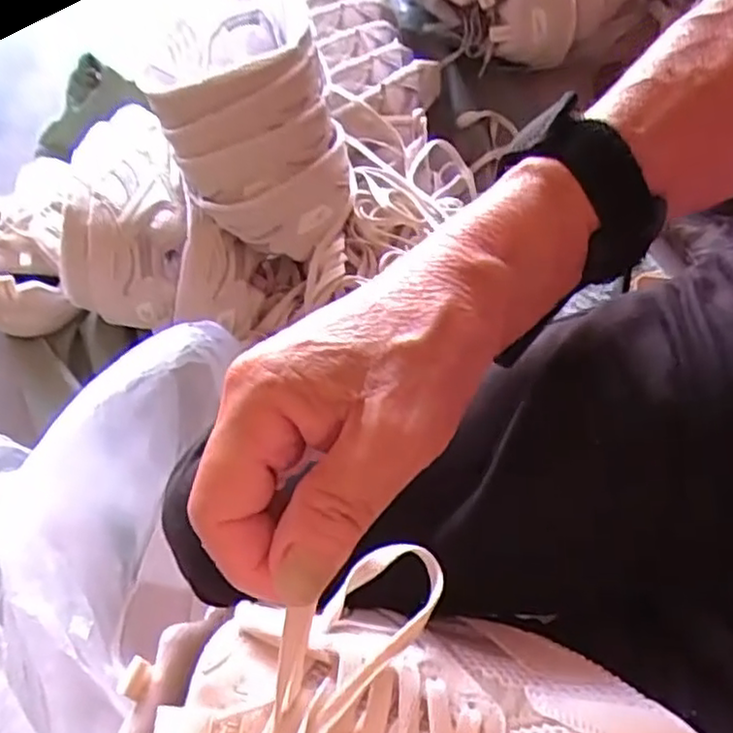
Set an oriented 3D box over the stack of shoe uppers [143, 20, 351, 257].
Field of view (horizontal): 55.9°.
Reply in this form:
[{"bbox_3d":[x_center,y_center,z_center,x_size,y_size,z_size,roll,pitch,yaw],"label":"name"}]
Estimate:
[{"bbox_3d":[-0.085,-0.185,0.578,0.147,0.149,0.106,-22,69,-8],"label":"stack of shoe uppers"}]

